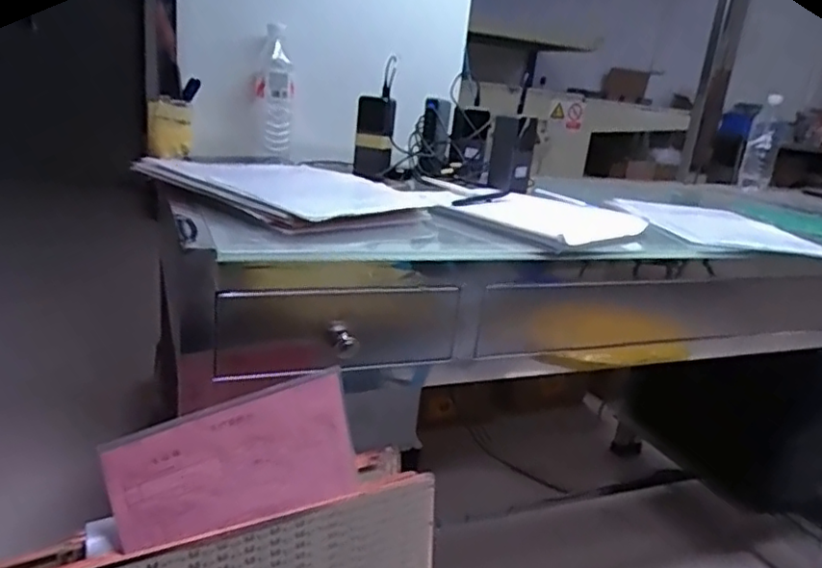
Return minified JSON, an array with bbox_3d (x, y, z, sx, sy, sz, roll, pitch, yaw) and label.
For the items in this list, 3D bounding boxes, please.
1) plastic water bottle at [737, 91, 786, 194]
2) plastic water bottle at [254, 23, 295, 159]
[{"bbox_3d":[0.843,-0.324,1.509,0.074,0.227,0.062,13,19,23],"label":"plastic water bottle"},{"bbox_3d":[-0.237,-0.329,1.092,0.065,0.209,0.068,0,18,-15],"label":"plastic water bottle"}]

